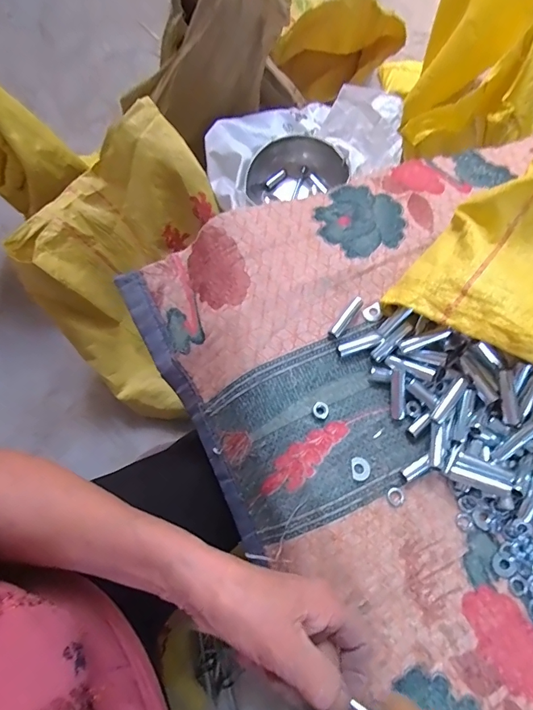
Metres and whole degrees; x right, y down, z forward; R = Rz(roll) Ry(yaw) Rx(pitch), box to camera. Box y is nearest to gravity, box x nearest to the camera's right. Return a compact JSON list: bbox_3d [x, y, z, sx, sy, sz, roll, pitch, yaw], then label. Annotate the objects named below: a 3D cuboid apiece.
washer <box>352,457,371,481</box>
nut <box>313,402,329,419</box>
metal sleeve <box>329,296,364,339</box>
[{"bbox_3d":[0.078,0.093,0.344,0.015,0.004,0.019,1,72,-1],"label":"washer"},{"bbox_3d":[0.046,0.047,0.356,0.013,0.005,0.013,0,72,-1],"label":"nut"},{"bbox_3d":[0.072,-0.034,0.378,0.010,0.009,0.045,36,75,10],"label":"metal sleeve"}]

